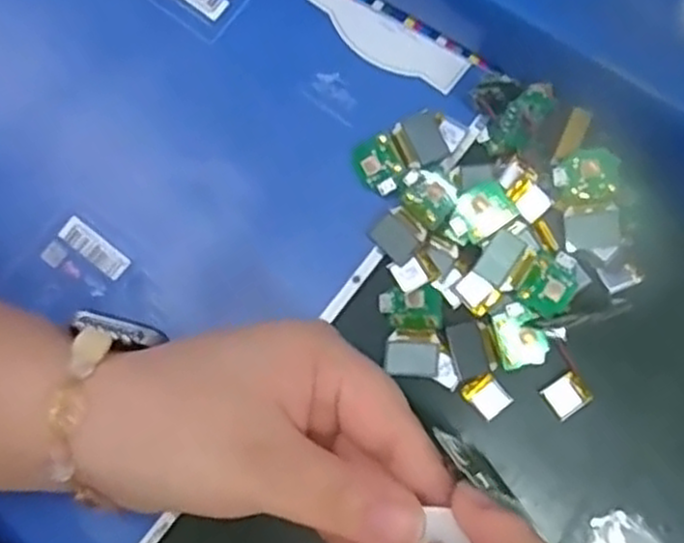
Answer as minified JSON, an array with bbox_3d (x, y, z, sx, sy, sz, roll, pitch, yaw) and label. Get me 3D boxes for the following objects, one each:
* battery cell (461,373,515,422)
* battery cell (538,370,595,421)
[{"bbox_3d":[0.059,0.050,0.310,0.014,0.004,0.018,-42,82,-6],"label":"battery cell"},{"bbox_3d":[0.090,0.050,0.311,0.016,0.004,0.015,-35,81,-5],"label":"battery cell"}]

